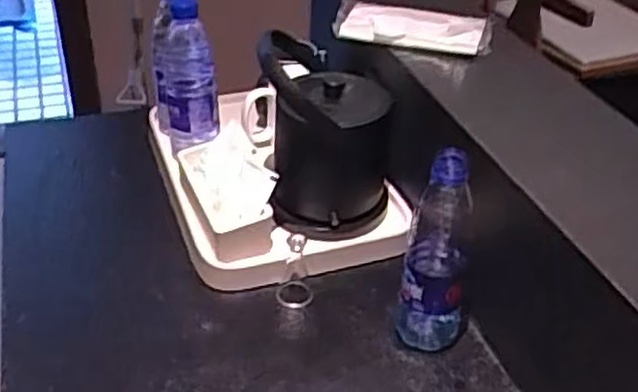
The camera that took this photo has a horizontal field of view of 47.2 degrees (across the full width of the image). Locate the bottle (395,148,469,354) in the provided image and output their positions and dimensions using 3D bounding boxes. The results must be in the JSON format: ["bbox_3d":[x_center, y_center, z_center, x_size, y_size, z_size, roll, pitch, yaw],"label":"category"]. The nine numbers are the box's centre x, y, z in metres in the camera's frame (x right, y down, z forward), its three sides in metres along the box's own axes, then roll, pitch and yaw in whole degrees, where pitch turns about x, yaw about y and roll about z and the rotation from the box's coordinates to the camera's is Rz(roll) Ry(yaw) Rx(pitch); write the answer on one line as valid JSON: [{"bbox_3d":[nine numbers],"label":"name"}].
[{"bbox_3d":[0.116,0.057,0.714,0.062,0.211,0.062,9,35,10],"label":"bottle"}]

